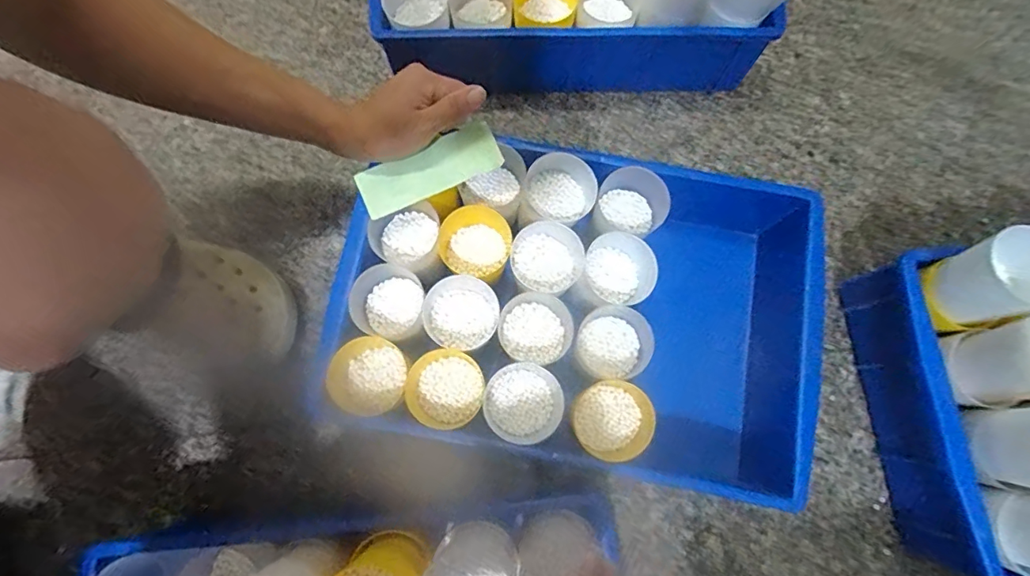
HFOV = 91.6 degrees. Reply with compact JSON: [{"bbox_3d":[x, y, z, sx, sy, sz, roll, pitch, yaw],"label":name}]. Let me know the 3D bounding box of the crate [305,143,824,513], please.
[{"bbox_3d":[0.046,0.024,0.473,0.431,0.115,0.275,10,78,2],"label":"crate"}]

